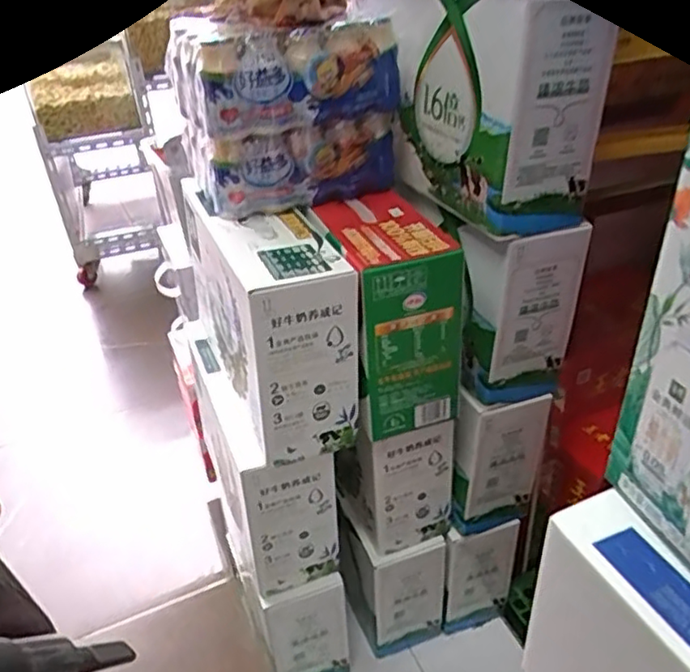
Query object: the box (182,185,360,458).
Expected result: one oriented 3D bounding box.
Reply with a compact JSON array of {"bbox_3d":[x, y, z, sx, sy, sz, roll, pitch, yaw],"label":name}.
[{"bbox_3d":[-0.102,-0.030,0.744,0.102,0.214,0.301,-18,36,-23],"label":"box"}]

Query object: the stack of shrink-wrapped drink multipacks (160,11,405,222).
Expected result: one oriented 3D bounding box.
[{"bbox_3d":[-0.063,-0.246,0.708,0.210,0.185,0.141,-19,37,-24],"label":"stack of shrink-wrapped drink multipacks"}]

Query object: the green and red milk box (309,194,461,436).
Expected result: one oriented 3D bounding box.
[{"bbox_3d":[0.040,-0.024,0.724,0.111,0.213,0.177,-14,35,-17],"label":"green and red milk box"}]

